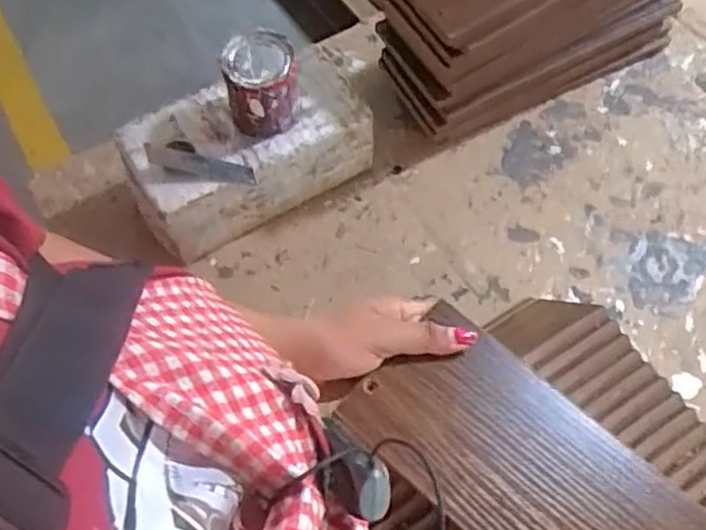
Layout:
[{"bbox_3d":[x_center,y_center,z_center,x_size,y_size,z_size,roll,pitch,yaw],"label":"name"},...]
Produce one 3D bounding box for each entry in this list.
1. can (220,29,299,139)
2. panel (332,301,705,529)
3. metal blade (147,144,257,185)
[{"bbox_3d":[-0.080,-0.155,0.650,0.062,0.083,0.061,-1,65,1],"label":"can"},{"bbox_3d":[0.136,0.152,0.453,0.291,0.017,0.110,39,71,14],"label":"panel"},{"bbox_3d":[-0.136,-0.087,0.652,0.096,0.007,0.021,11,80,-13],"label":"metal blade"}]

